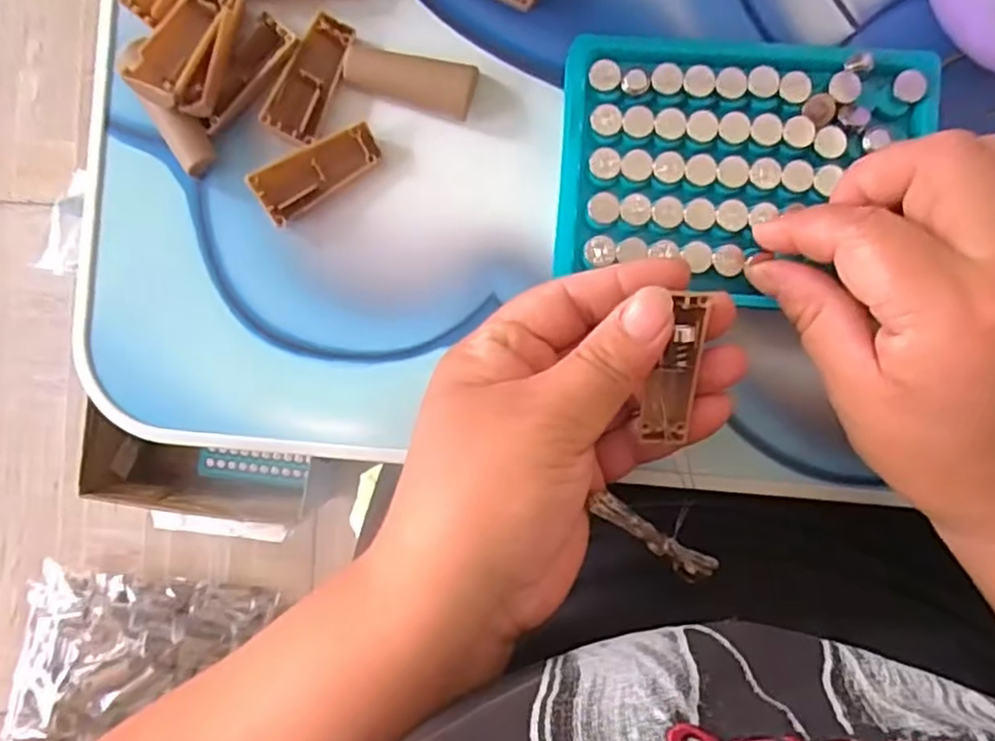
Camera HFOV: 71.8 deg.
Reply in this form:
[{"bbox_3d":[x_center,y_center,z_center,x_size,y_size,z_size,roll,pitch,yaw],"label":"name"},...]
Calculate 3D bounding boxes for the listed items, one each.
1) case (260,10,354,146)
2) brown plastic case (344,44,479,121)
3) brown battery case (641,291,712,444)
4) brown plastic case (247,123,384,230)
[{"bbox_3d":[-0.072,-0.112,0.263,0.020,0.004,0.049,22,86,-16],"label":"case"},{"bbox_3d":[-0.033,-0.111,0.265,0.048,0.009,0.019,13,90,2],"label":"brown plastic case"},{"bbox_3d":[0.058,-0.001,0.222,0.016,0.005,0.047,11,104,2],"label":"brown battery case"},{"bbox_3d":[-0.068,-0.076,0.263,0.049,0.014,0.019,-28,89,2],"label":"brown plastic case"}]

